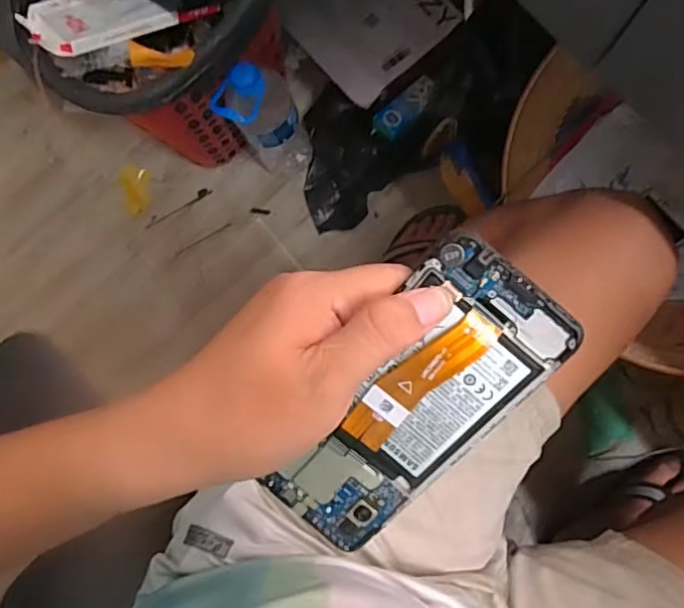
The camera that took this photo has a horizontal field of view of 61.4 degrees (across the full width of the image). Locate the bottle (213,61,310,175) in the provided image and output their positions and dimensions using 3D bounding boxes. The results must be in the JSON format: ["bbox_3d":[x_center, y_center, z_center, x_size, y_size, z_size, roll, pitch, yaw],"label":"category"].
[{"bbox_3d":[-0.102,-0.250,0.838,0.098,0.312,0.073,-28,83,1],"label":"bottle"}]

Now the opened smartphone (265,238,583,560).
[{"bbox_3d":[0.030,0.050,0.263,0.066,0.014,0.160,40,109,6],"label":"opened smartphone"}]

